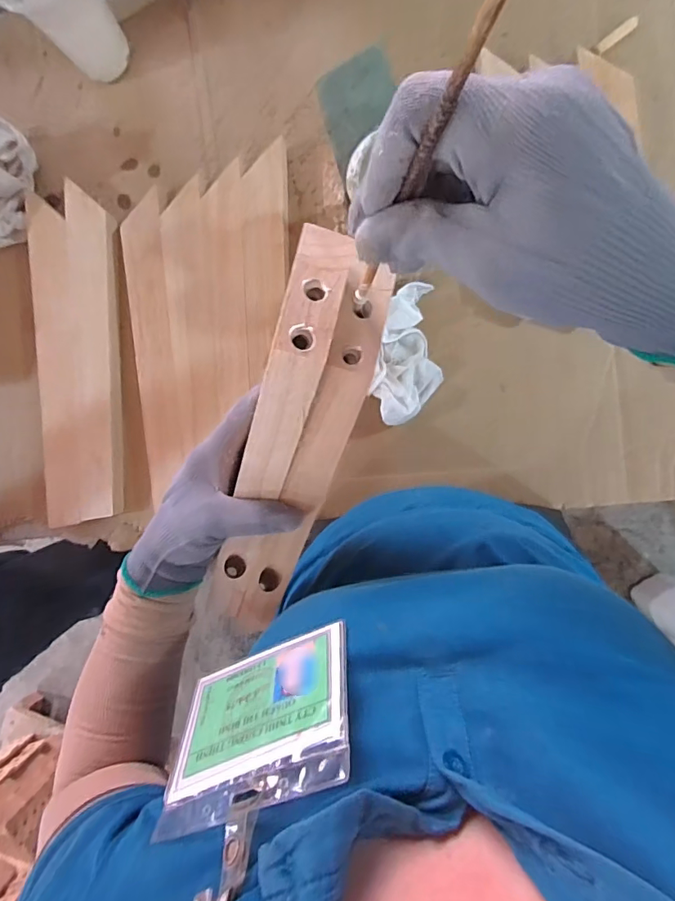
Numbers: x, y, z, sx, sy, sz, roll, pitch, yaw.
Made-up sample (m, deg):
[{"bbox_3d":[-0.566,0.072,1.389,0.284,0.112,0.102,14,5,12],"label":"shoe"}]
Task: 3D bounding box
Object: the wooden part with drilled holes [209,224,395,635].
[{"bbox_3d":[-0.034,0.021,0.315,0.058,0.057,0.303,21,122,4],"label":"wooden part with drilled holes"}]

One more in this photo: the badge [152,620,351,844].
[{"bbox_3d":[-0.039,0.135,0.235,0.100,0.080,0.004,-27,116,12],"label":"badge"}]

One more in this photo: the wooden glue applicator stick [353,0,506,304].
[{"bbox_3d":[0.027,-0.094,0.176,0.006,0.172,0.004,-41,90,-11],"label":"wooden glue applicator stick"}]

